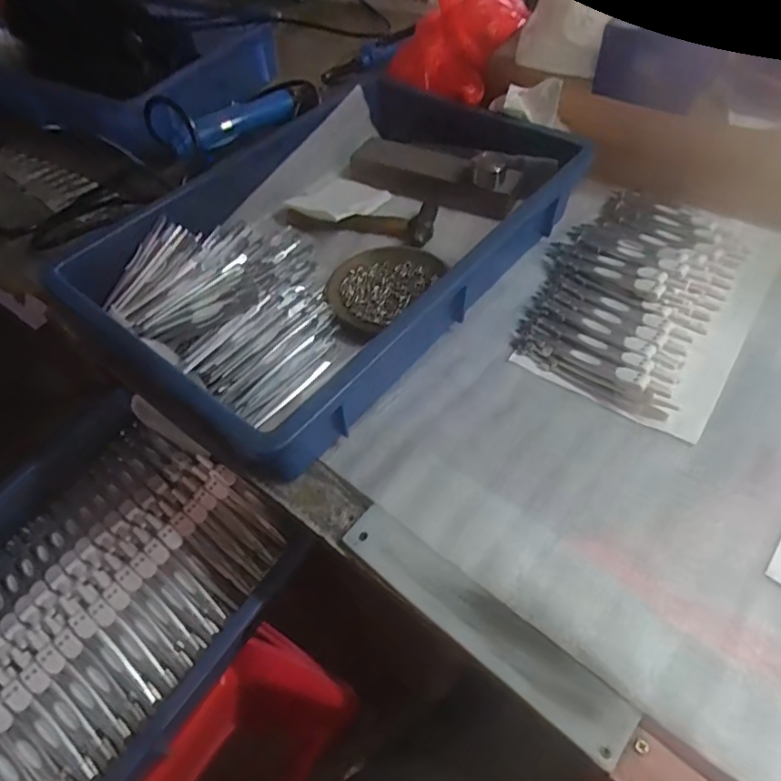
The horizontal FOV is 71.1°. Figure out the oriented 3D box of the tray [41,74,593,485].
[{"bbox_3d":[-0.036,-0.149,0.515,0.275,0.069,0.423,35,64,26],"label":"tray"}]

